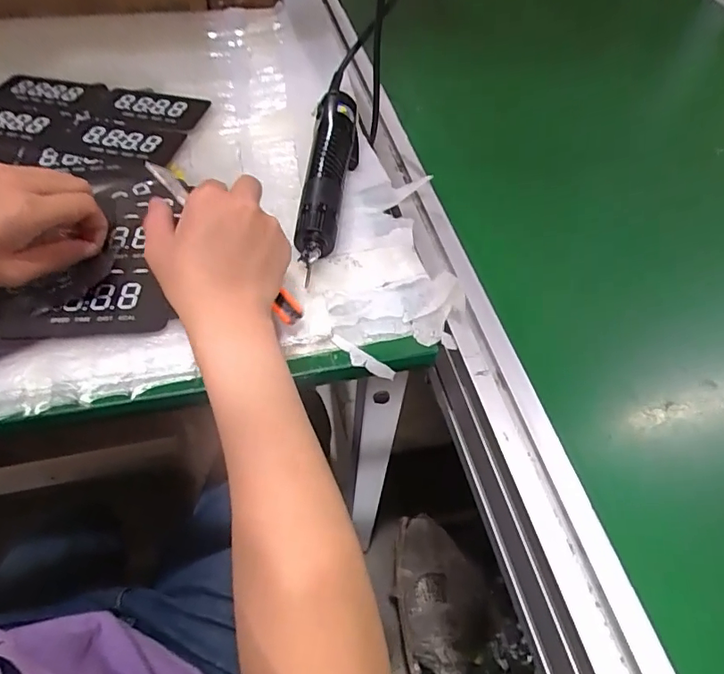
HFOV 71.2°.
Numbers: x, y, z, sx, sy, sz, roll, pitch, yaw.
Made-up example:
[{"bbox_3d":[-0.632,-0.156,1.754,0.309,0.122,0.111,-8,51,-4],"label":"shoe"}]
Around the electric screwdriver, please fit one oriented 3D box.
[{"bbox_3d":[-0.029,-0.137,0.439,0.041,0.039,0.215,4,53,0],"label":"electric screwdriver"}]

